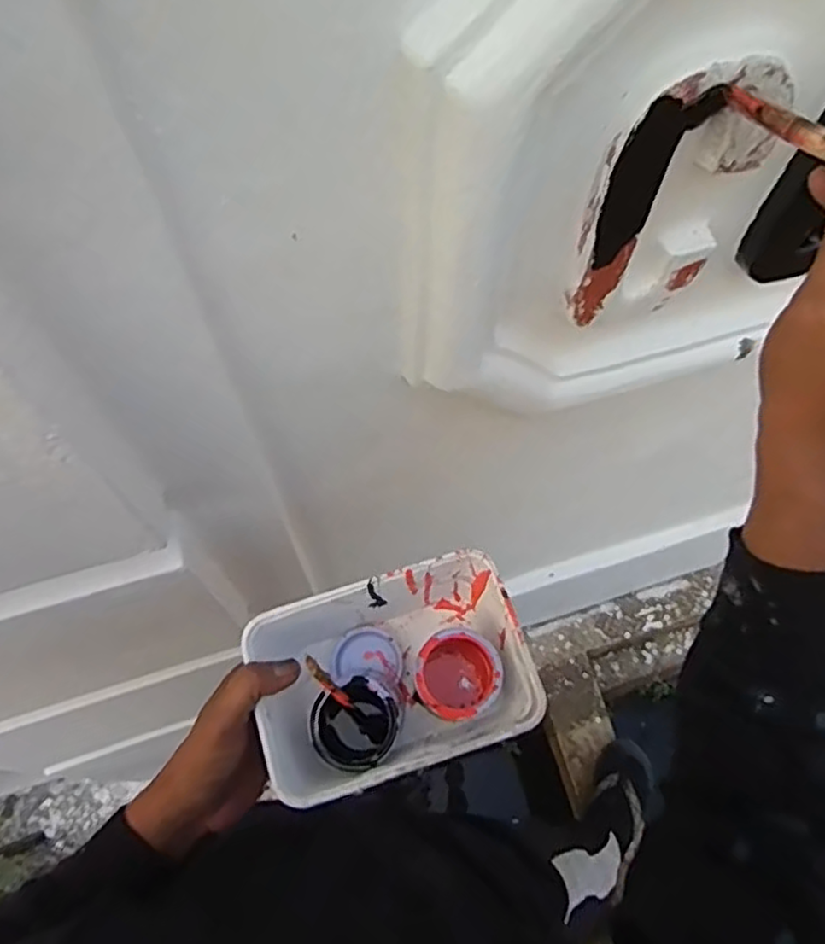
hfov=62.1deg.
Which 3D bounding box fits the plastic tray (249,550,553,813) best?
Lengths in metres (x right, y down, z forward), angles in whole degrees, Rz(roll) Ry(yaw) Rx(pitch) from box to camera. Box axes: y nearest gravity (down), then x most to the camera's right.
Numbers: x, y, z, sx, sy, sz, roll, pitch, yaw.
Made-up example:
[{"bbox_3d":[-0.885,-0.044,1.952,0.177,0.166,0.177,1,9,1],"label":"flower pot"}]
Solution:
[{"bbox_3d":[-0.013,0.139,0.461,0.169,0.076,0.119,-17,66,-8],"label":"plastic tray"}]

